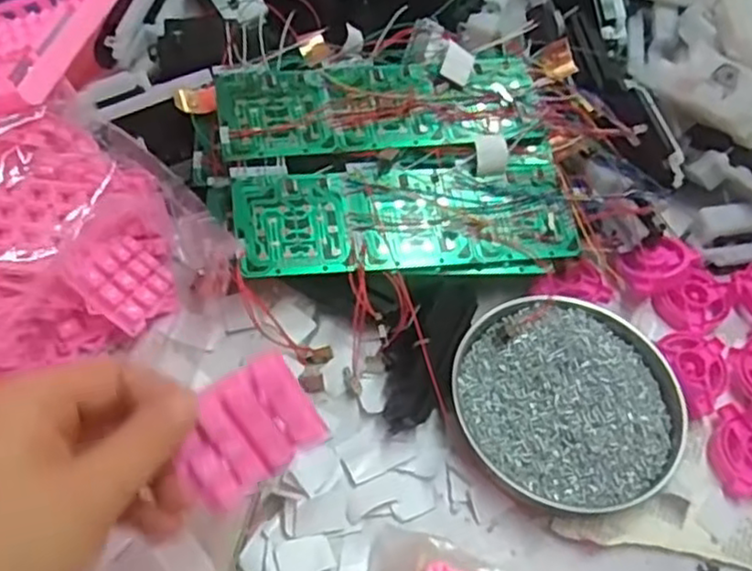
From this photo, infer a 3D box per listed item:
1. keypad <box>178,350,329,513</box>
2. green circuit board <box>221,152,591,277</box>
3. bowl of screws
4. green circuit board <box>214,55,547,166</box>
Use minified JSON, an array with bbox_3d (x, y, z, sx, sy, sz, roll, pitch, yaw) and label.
[{"bbox_3d":[-0.052,0.059,0.287,0.056,0.005,0.045,-34,108,-16],"label":"keypad"},{"bbox_3d":[0.021,-0.043,0.443,0.210,0.006,0.076,-8,71,-13],"label":"green circuit board"},{"bbox_3d":[0.116,0.069,0.427,0.134,0.022,0.127,2,57,-3],"label":"bowl of screws"},{"bbox_3d":[0.005,-0.120,0.474,0.213,0.023,0.075,-6,58,-8],"label":"green circuit board"}]

